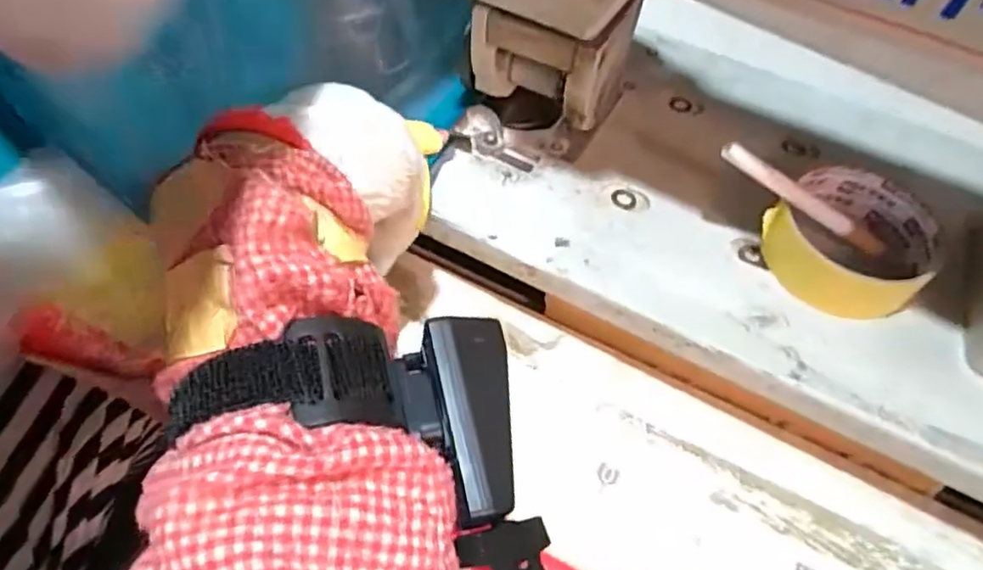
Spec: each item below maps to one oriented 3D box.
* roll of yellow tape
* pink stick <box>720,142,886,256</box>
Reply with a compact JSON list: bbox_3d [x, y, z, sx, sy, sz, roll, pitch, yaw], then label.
[{"bbox_3d":[0.190,-0.023,0.335,0.078,0.028,0.082,3,55,-4],"label":"roll of yellow tape"},{"bbox_3d":[0.158,-0.042,0.322,0.105,0.008,0.009,28,54,-14],"label":"pink stick"}]

